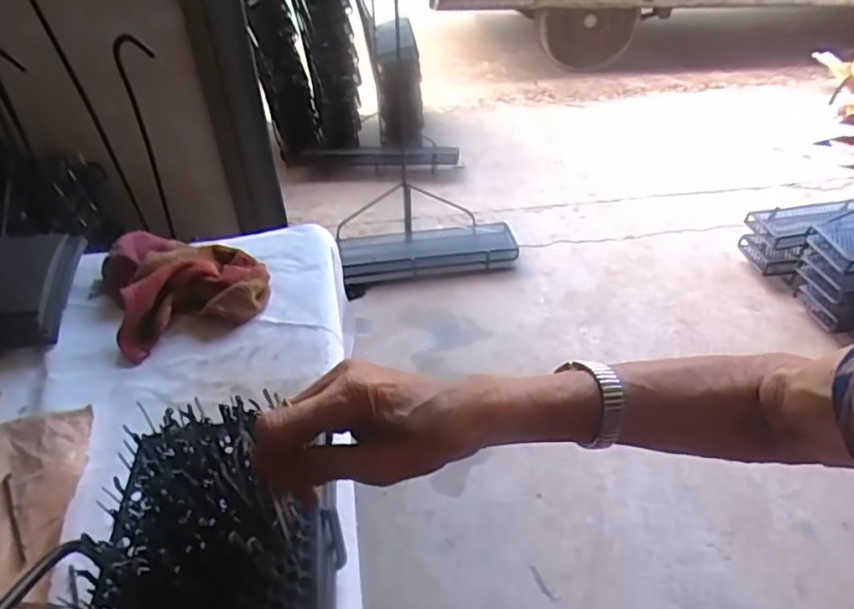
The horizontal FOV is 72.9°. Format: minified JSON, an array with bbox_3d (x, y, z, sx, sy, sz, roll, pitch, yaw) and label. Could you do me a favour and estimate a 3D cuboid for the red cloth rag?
[{"bbox_3d":[-0.300,-0.039,0.710,0.183,0.062,0.183,-20,43,-22],"label":"red cloth rag"}]

